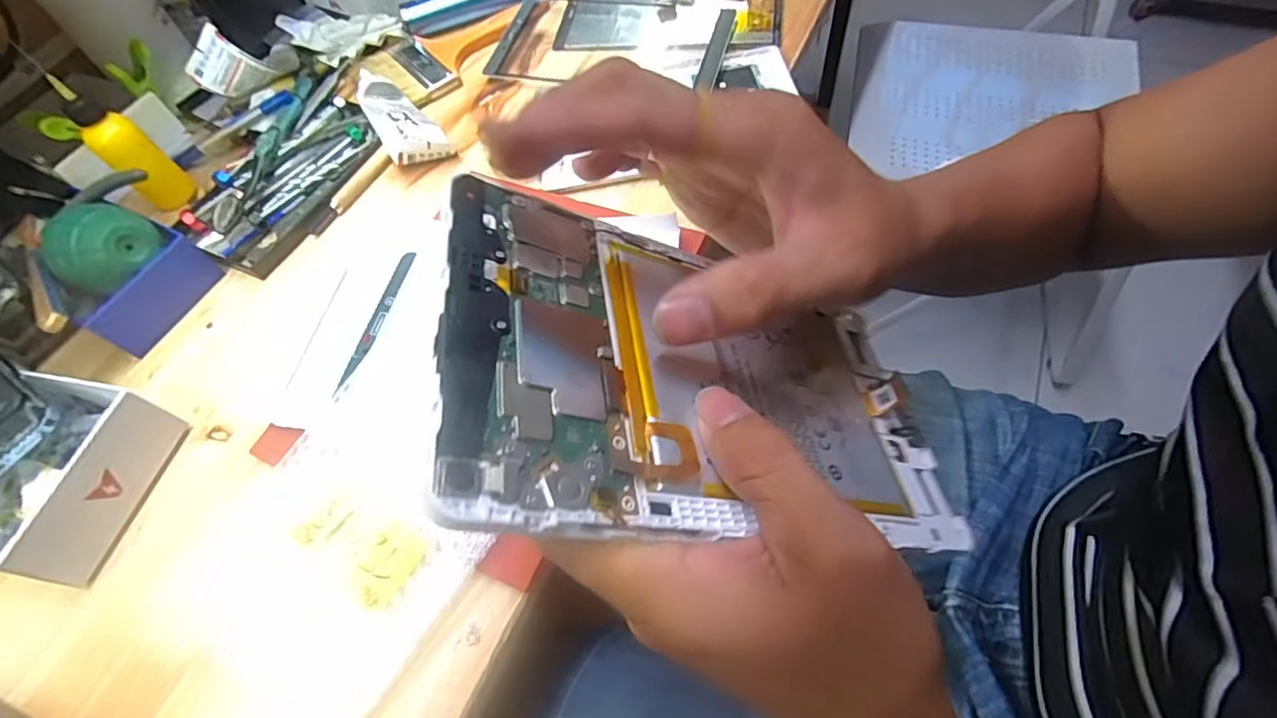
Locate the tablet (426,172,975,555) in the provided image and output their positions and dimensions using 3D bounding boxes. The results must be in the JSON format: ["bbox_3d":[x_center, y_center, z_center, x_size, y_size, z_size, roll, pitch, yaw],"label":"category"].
[{"bbox_3d":[0.032,0.005,0.208,0.201,0.005,0.119,13,49,-29],"label":"tablet"}]

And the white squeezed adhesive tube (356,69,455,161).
[{"bbox_3d":[-0.193,-0.197,0.474,0.045,0.021,0.104,-33,62,-13],"label":"white squeezed adhesive tube"}]

